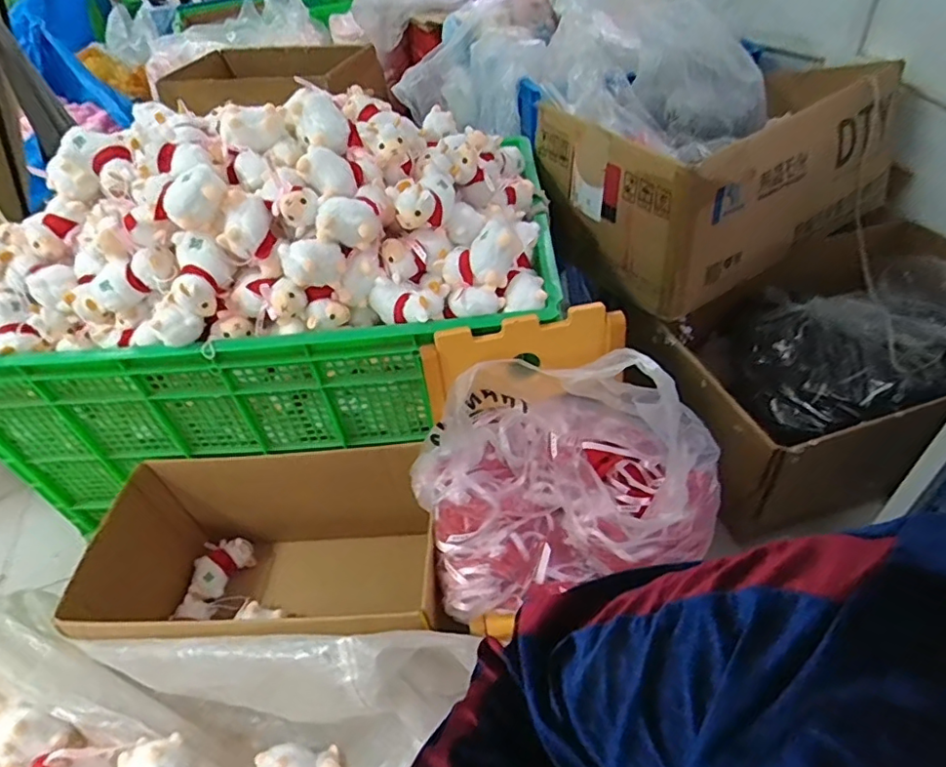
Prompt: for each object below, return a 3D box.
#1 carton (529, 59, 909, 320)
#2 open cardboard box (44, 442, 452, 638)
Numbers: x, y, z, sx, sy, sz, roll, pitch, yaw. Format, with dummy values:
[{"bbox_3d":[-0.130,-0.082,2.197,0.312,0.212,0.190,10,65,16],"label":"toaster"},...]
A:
[{"bbox_3d":[0.546,-0.481,1.223,0.784,0.294,0.443,-24,46,-17],"label":"carton"},{"bbox_3d":[-0.313,0.321,0.968,0.548,0.296,0.328,-1,44,6],"label":"open cardboard box"}]

